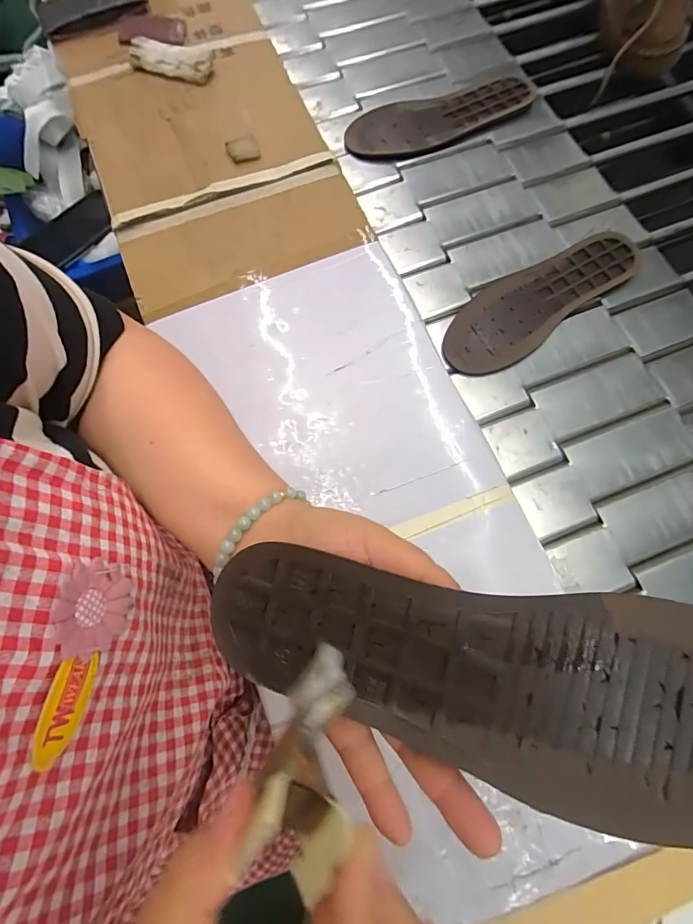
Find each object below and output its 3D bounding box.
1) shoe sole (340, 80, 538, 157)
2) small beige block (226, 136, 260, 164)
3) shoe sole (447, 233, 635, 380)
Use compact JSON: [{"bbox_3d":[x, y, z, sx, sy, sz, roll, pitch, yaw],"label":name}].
[{"bbox_3d":[0.119,-0.432,0.541,0.244,0.011,0.079,-18,75,-6],"label":"shoe sole"},{"bbox_3d":[-0.113,-0.342,0.470,0.032,0.006,0.026,-24,76,-7],"label":"small beige block"},{"bbox_3d":[0.209,-0.178,0.464,0.252,0.012,0.080,-37,78,-10],"label":"shoe sole"}]

